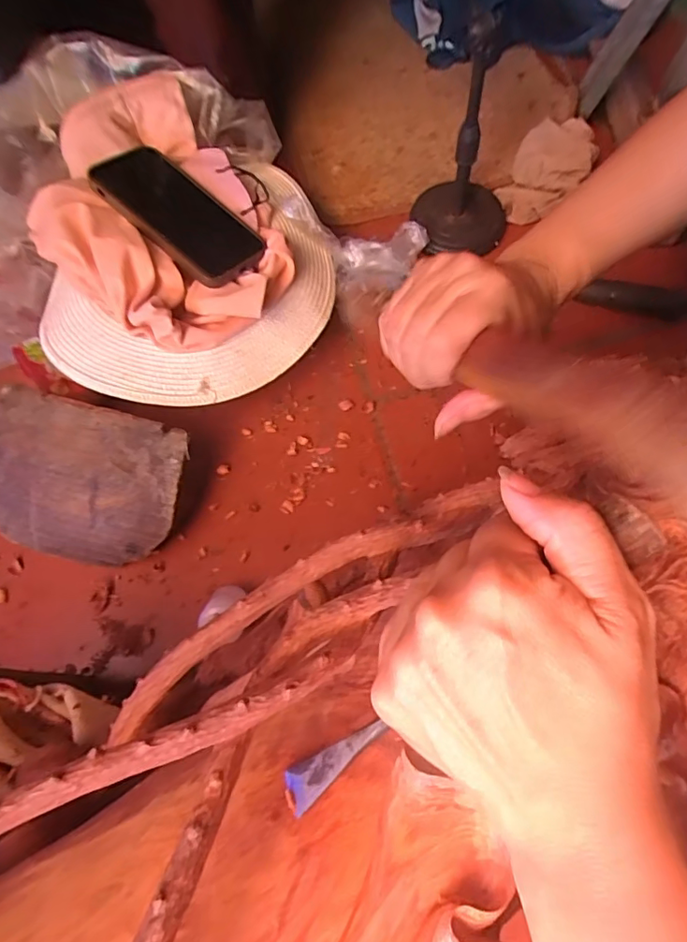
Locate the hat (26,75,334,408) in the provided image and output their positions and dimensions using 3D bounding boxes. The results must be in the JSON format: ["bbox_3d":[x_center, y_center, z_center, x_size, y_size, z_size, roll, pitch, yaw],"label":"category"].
[{"bbox_3d":[-0.150,-0.219,0.503,0.266,0.112,0.315,10,67,8],"label":"hat"}]

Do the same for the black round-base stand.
[{"bbox_3d":[0.131,-0.337,0.535,0.101,0.224,0.101,-1,66,3],"label":"black round-base stand"}]

